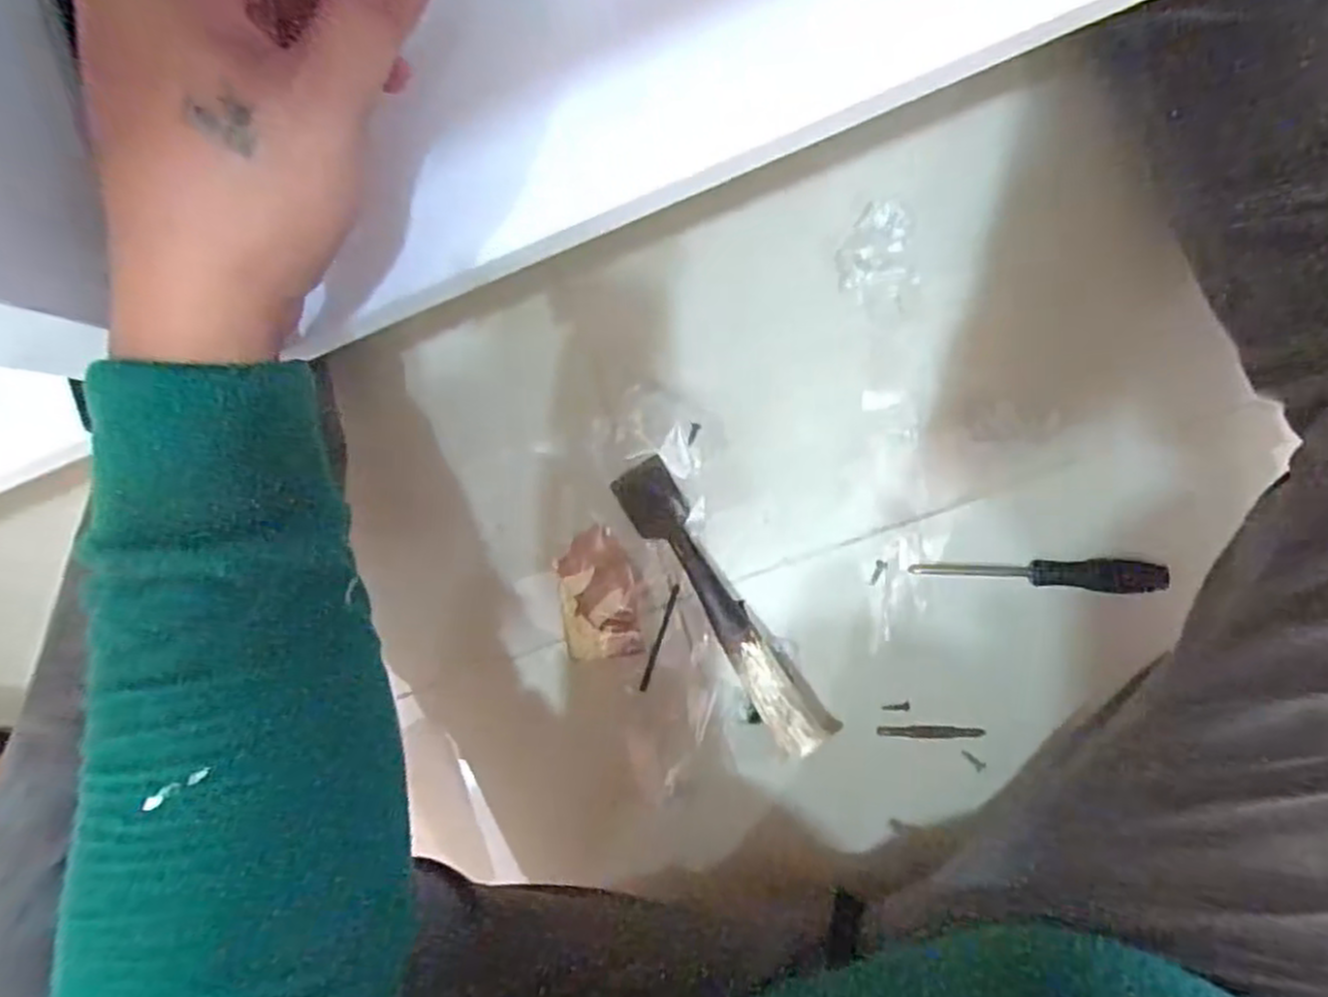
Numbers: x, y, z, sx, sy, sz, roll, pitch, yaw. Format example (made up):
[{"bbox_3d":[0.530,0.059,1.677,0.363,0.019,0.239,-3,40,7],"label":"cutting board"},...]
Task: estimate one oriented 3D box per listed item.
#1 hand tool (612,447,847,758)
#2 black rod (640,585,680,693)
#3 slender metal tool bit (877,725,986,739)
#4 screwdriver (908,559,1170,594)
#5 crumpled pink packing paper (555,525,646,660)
[{"bbox_3d":[0.037,0.067,0.487,0.036,0.034,0.208,-36,86,8],"label":"hand tool"},{"bbox_3d":[-0.003,0.092,0.511,0.005,0.005,0.073,19,94,8],"label":"black rod"},{"bbox_3d":[0.166,0.146,0.482,0.062,0.006,0.009,-2,91,9],"label":"slender metal tool bit"},{"bbox_3d":[0.222,0.045,0.464,0.137,0.018,0.019,0,91,9],"label":"screwdriver"},{"bbox_3d":[-0.042,0.063,0.515,0.053,0.005,0.083,-10,89,9],"label":"crumpled pink packing paper"}]

